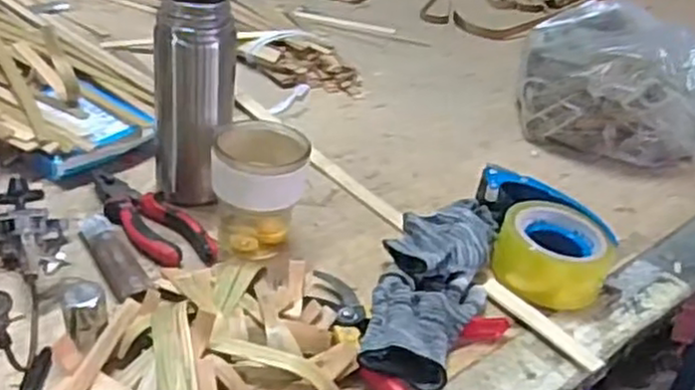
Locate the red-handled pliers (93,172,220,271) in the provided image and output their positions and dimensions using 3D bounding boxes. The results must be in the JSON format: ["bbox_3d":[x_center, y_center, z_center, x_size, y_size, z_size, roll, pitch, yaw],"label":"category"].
[{"bbox_3d":[-0.190,0.022,0.698,0.056,0.019,0.159,-25,46,-38],"label":"red-handled pliers"}]

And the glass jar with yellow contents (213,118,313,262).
[{"bbox_3d":[-0.084,-0.009,0.689,0.086,0.108,0.089,3,35,-7],"label":"glass jar with yellow contents"}]

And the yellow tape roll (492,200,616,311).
[{"bbox_3d":[0.200,0.059,0.714,0.106,0.055,0.106,5,35,-4],"label":"yellow tape roll"}]

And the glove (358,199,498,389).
[{"bbox_3d":[0.077,0.081,0.654,0.093,0.041,0.243,14,34,7],"label":"glove"}]

